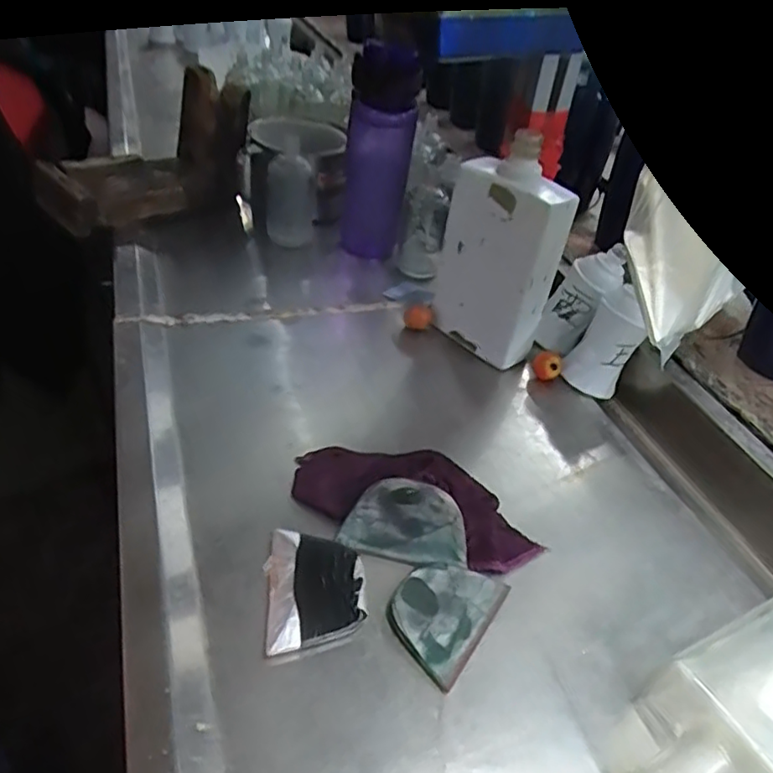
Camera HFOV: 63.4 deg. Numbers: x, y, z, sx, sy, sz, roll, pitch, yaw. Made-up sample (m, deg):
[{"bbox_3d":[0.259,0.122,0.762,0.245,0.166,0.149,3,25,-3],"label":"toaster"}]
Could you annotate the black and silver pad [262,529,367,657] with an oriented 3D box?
[{"bbox_3d":[-0.046,0.124,0.395,0.061,0.006,0.082,-6,41,-9],"label":"black and silver pad"}]

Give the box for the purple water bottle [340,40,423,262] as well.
[{"bbox_3d":[-0.013,-0.260,0.715,0.059,0.225,0.055,25,46,25],"label":"purple water bottle"}]

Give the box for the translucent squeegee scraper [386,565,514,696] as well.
[{"bbox_3d":[0.036,0.139,0.395,0.057,0.007,0.080,26,43,24],"label":"translucent squeegee scraper"}]

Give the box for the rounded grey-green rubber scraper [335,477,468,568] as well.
[{"bbox_3d":[0.014,0.092,0.432,0.084,0.006,0.056,12,66,4],"label":"rounded grey-green rubber scraper"}]

